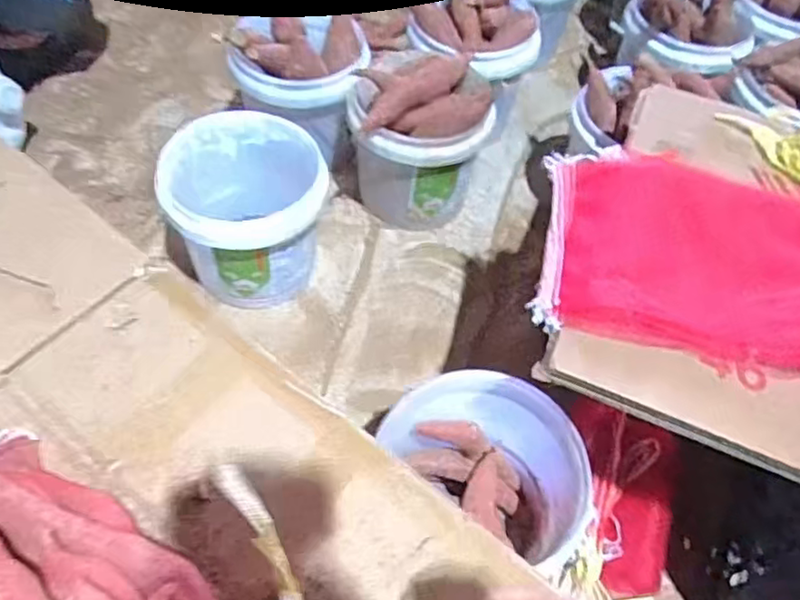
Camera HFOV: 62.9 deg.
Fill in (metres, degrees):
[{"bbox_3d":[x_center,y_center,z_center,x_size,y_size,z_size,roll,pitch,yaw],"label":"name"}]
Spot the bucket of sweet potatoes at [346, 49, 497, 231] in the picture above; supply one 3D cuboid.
[{"bbox_3d":[0.025,-0.237,0.984,0.199,0.244,0.182,4,56,-2],"label":"bucket of sweet potatoes"}]

